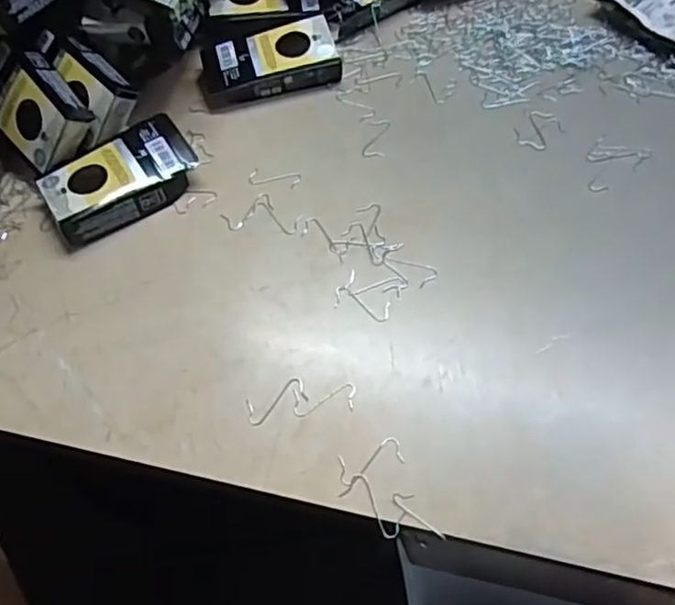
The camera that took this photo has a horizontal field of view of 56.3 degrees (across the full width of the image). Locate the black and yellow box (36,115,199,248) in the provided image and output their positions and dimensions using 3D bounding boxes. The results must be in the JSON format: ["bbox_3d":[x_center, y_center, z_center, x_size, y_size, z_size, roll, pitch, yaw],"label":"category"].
[{"bbox_3d":[-0.144,-0.082,0.425,0.099,0.026,0.057,-34,63,-15],"label":"black and yellow box"}]

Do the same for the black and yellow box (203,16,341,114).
[{"bbox_3d":[-0.051,-0.180,0.474,0.101,0.024,0.052,-14,60,-4],"label":"black and yellow box"}]

